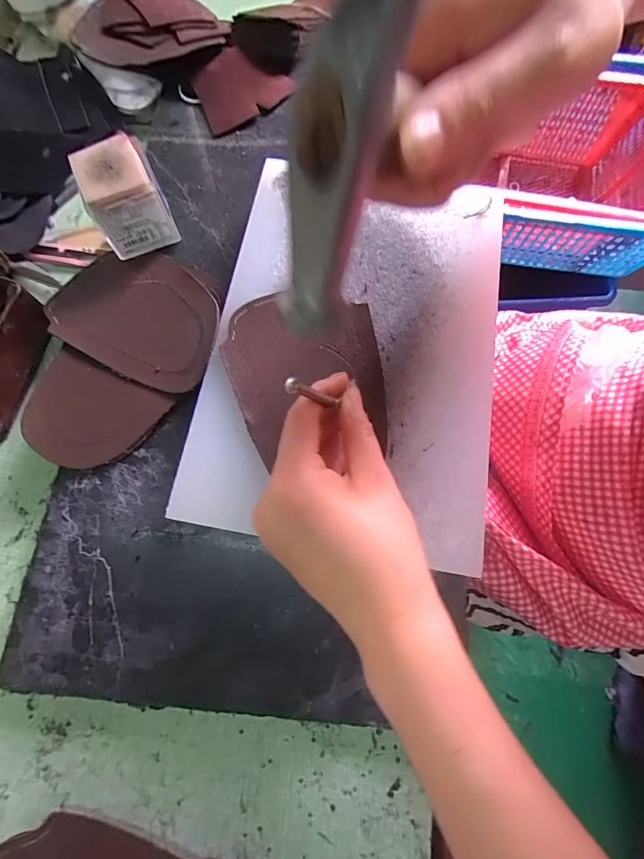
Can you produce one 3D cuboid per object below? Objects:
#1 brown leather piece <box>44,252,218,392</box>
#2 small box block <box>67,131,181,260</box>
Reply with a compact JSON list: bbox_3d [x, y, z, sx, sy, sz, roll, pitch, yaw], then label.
[{"bbox_3d":[-0.143,-0.096,0.296,0.143,0.014,0.100,26,76,6],"label":"brown leather piece"},{"bbox_3d":[-0.155,-0.183,0.301,0.054,0.059,0.050,-23,76,-6],"label":"small box block"}]

